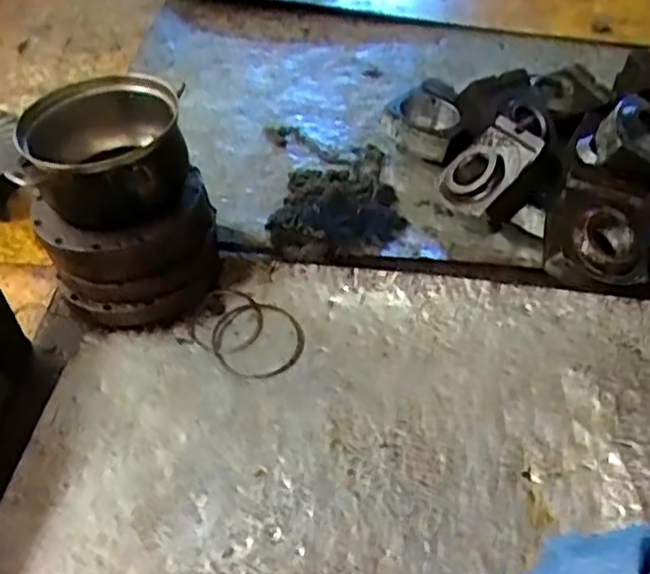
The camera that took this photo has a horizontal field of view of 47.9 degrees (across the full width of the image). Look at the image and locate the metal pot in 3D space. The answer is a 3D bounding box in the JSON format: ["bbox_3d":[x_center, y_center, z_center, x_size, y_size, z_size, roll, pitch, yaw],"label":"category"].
[{"bbox_3d":[-0.336,-0.198,1.088,0.242,0.117,0.207,-3,46,0],"label":"metal pot"}]

